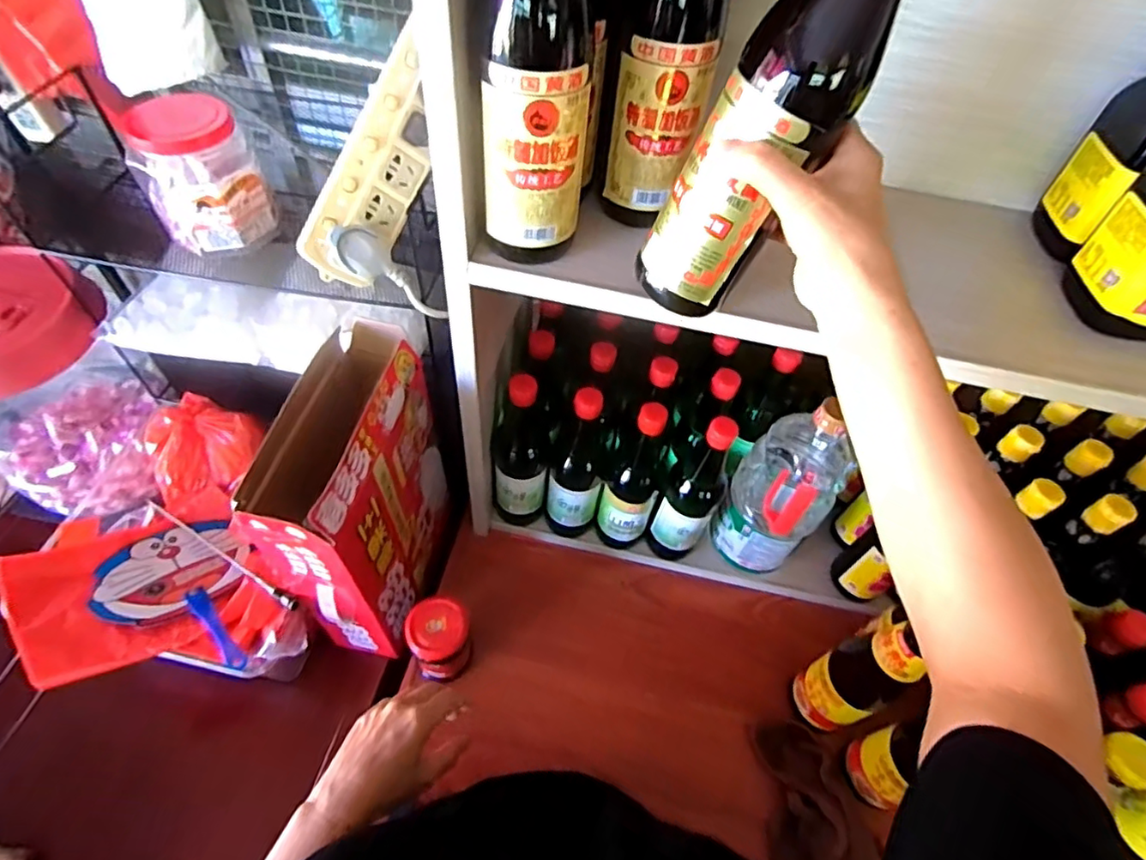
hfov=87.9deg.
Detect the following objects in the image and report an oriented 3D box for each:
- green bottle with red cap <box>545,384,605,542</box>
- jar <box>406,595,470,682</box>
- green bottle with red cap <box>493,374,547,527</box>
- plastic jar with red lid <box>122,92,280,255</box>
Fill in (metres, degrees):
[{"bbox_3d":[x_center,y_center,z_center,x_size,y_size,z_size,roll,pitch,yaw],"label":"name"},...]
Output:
[{"bbox_3d":[0.007,0.046,0.729,0.070,0.269,0.071,15,54,6],"label":"green bottle with red cap"},{"bbox_3d":[-0.150,0.246,0.684,0.061,0.116,0.061,2,53,-3],"label":"jar"},{"bbox_3d":[-0.064,0.035,0.726,0.067,0.262,0.056,-1,54,-6],"label":"green bottle with red cap"},{"bbox_3d":[-0.359,-0.246,0.579,0.106,0.115,0.088,-23,59,-20],"label":"plastic jar with red lid"}]

